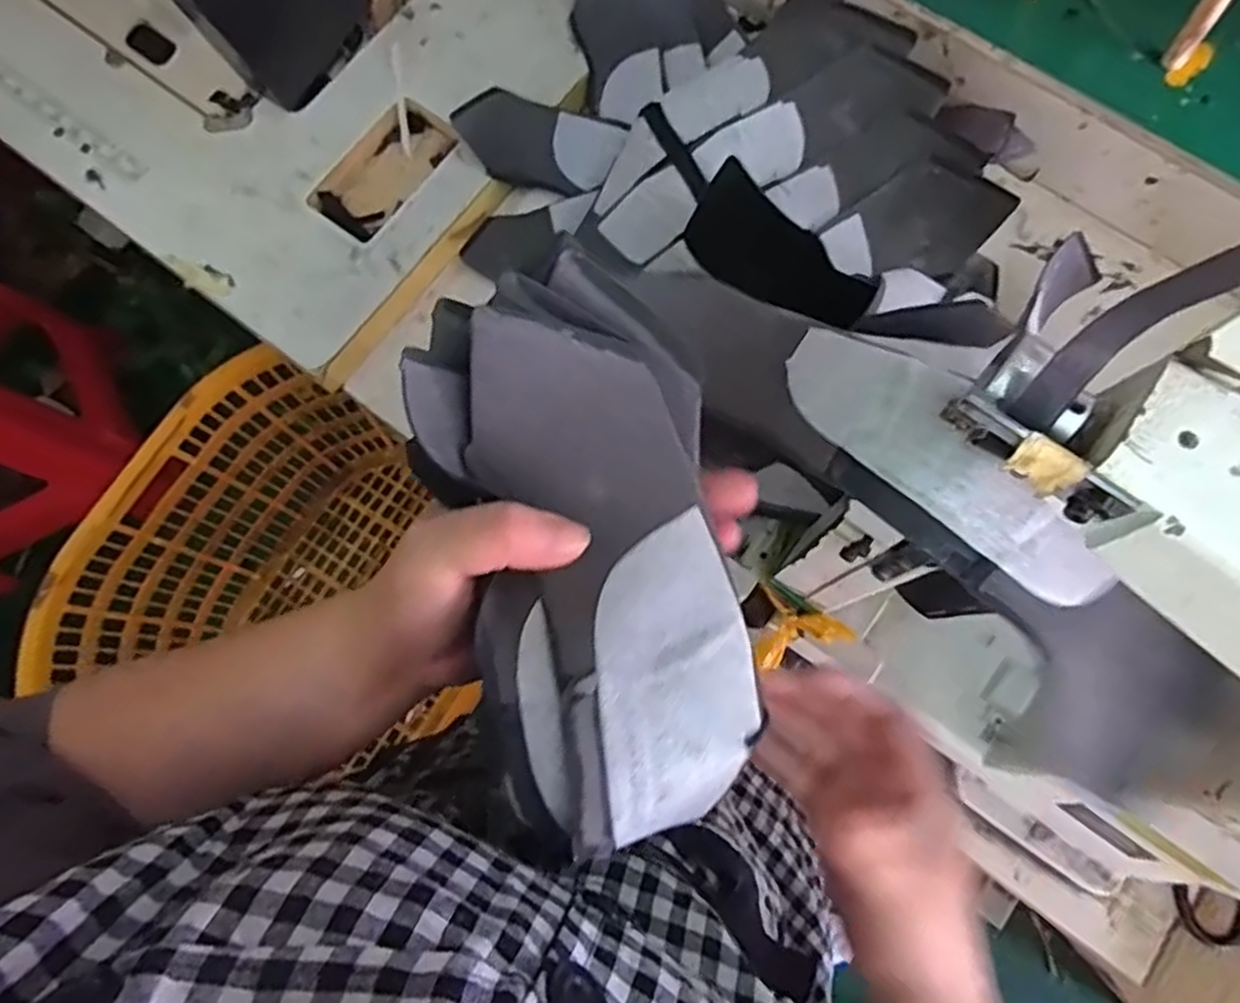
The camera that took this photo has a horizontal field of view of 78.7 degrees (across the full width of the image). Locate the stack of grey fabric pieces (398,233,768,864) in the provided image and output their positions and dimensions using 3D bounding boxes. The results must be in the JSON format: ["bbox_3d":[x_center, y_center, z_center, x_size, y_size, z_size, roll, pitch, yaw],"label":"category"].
[{"bbox_3d":[-0.010,0.022,0.269,0.101,0.029,0.202,-11,91,-1],"label":"stack of grey fabric pieces"}]

